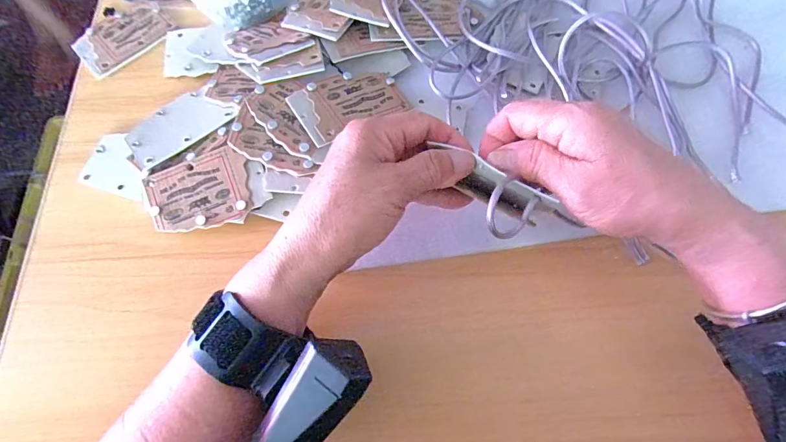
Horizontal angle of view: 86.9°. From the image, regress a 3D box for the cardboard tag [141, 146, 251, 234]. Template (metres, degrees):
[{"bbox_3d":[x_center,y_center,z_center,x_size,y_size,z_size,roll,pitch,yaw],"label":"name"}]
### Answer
[{"bbox_3d":[-0.141,-0.020,0.302,0.072,0.005,0.054,-20,76,-3],"label":"cardboard tag"}]

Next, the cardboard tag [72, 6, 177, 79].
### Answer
[{"bbox_3d":[-0.247,-0.170,0.379,0.082,0.004,0.057,-40,73,-14],"label":"cardboard tag"}]

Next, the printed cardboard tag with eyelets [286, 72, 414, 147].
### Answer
[{"bbox_3d":[-0.033,-0.092,0.318,0.083,0.006,0.051,-29,72,-23],"label":"printed cardboard tag with eyelets"}]

